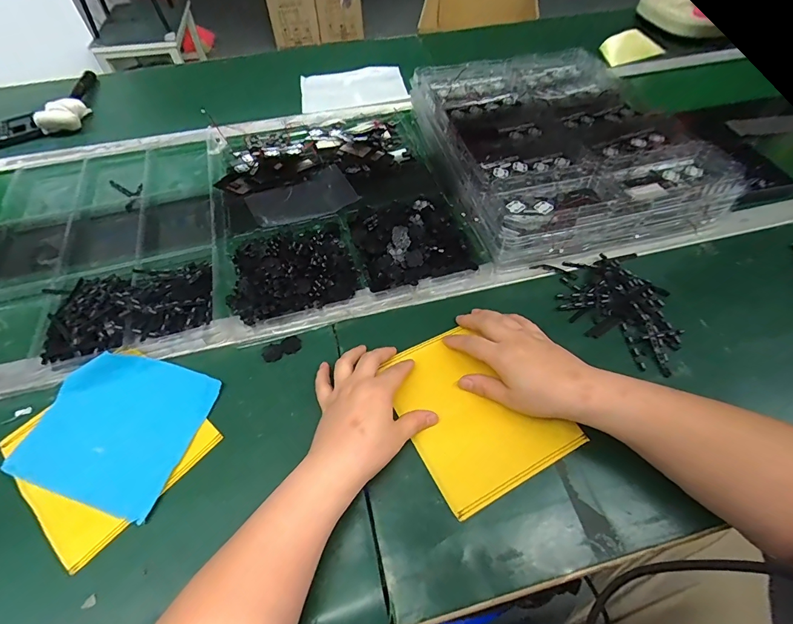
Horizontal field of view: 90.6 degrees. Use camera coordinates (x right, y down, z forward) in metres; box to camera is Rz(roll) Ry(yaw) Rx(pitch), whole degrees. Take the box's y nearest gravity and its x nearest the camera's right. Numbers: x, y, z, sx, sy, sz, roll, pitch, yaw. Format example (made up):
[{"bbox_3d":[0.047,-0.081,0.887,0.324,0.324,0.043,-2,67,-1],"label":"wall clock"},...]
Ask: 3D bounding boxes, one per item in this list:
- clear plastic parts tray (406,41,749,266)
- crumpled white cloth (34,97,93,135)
[{"bbox_3d":[0.237,-0.289,0.610,0.356,0.051,0.464,-14,57,-8],"label":"clear plastic parts tray"},{"bbox_3d":[-0.632,-0.373,0.740,0.069,0.035,0.084,-9,55,-5],"label":"crumpled white cloth"}]

